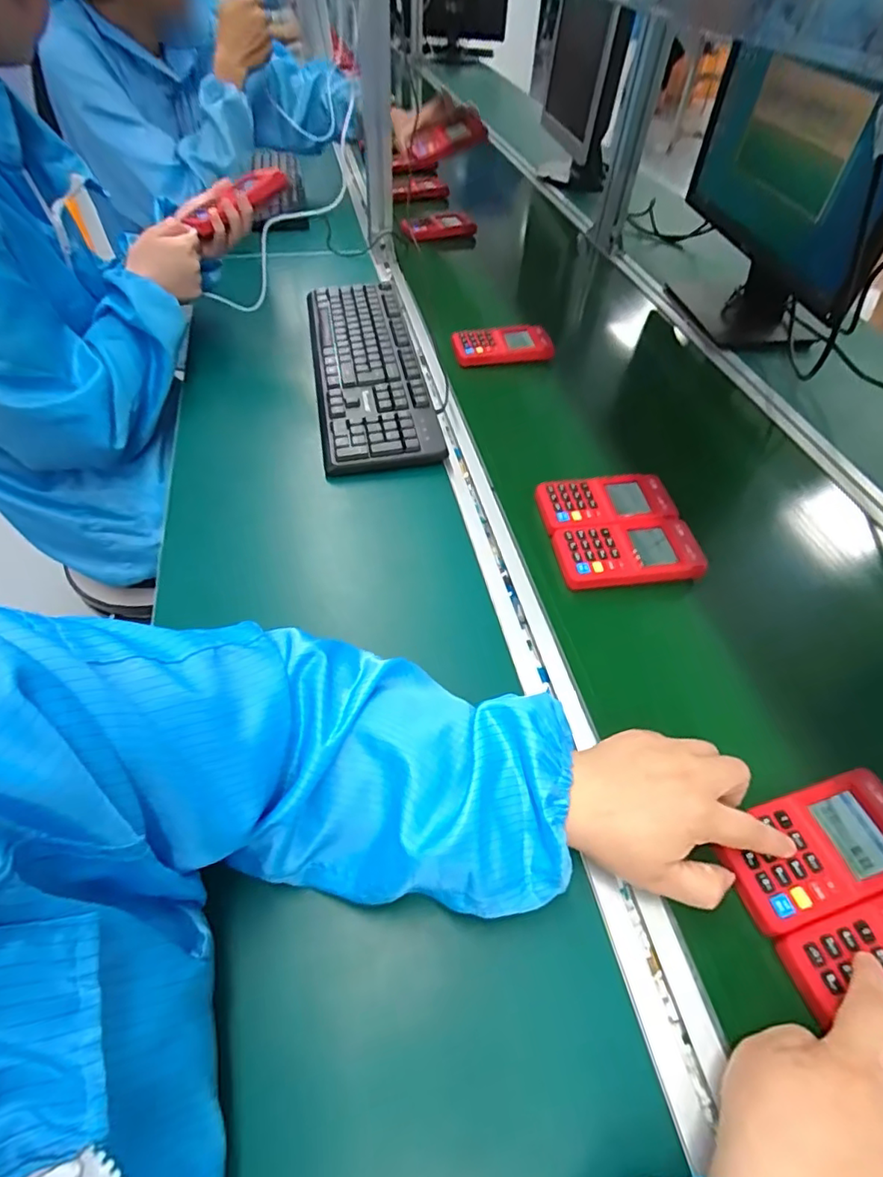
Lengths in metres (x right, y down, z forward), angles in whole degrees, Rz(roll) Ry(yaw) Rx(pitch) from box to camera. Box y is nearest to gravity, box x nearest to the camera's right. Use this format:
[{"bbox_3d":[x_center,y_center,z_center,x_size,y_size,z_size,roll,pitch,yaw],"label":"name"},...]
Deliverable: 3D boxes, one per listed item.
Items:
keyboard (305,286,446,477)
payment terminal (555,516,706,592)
[{"bbox_3d":[-0.097,-0.295,0.732,0.135,0.028,0.426,-8,55,-7],"label":"keyboard"},{"bbox_3d":[0.183,-0.034,0.534,0.138,0.014,0.074,-5,55,-5],"label":"payment terminal"}]

